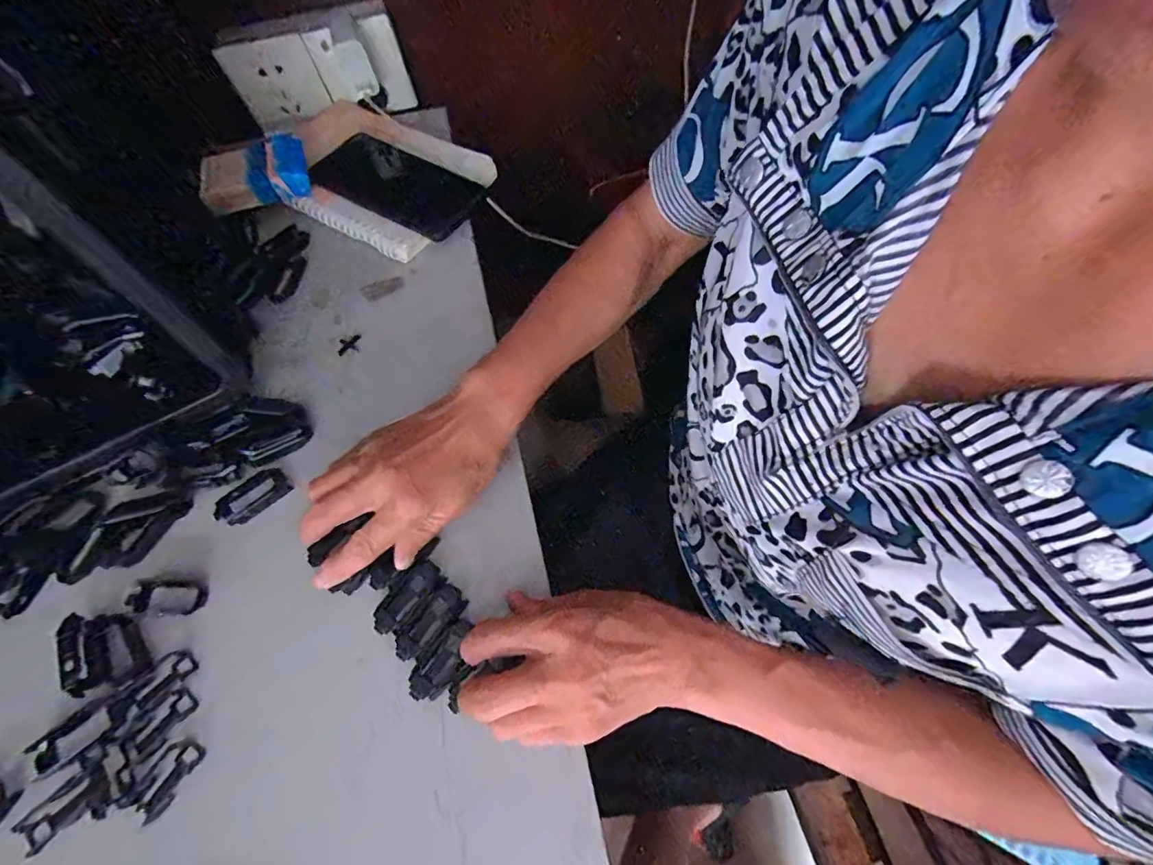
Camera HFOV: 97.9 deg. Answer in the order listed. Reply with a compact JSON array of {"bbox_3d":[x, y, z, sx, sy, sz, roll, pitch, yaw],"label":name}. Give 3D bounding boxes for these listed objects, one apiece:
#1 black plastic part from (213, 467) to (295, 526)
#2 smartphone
[{"bbox_3d":[-0.231,0.045,0.355,0.048,0.006,0.028,-41,71,-18],"label":"black plastic part"},{"bbox_3d":[-0.172,-0.241,0.487,0.149,0.006,0.087,27,63,5],"label":"smartphone"}]

